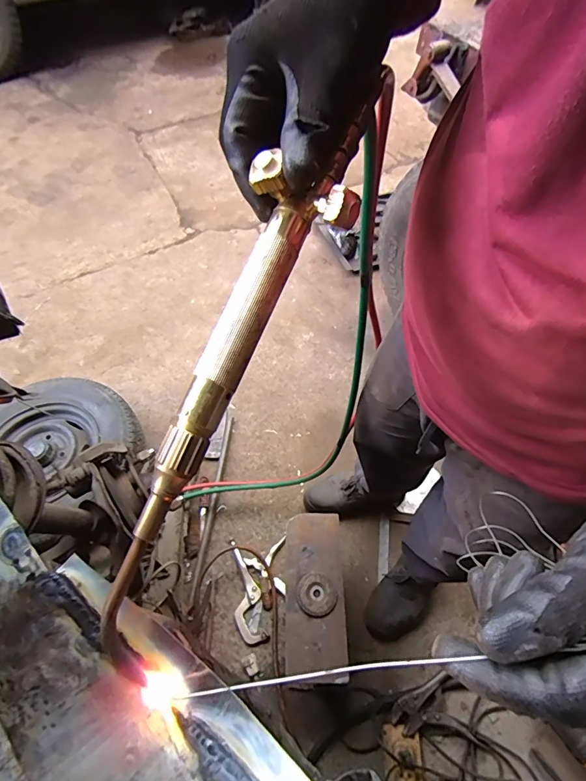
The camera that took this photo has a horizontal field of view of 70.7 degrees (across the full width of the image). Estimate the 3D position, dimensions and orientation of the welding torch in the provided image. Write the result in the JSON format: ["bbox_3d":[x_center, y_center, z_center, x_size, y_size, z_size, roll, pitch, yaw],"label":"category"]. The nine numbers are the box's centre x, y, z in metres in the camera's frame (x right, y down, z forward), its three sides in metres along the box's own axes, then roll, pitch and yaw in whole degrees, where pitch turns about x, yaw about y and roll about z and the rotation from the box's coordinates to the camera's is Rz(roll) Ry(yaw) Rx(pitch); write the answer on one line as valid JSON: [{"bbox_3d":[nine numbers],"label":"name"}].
[{"bbox_3d":[-0.035,-0.019,0.244,0.055,0.036,0.376,23,84,15],"label":"welding torch"}]

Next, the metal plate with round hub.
[{"bbox_3d":[0.037,0.427,0.880,0.142,0.024,0.323,-1,57,1],"label":"metal plate with round hub"}]

